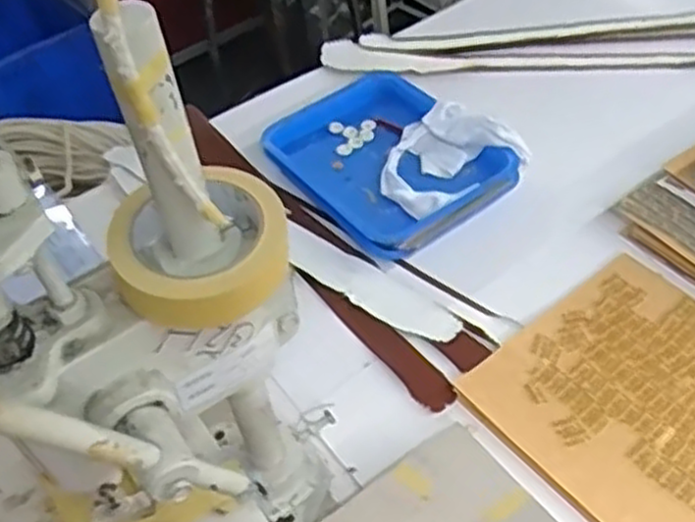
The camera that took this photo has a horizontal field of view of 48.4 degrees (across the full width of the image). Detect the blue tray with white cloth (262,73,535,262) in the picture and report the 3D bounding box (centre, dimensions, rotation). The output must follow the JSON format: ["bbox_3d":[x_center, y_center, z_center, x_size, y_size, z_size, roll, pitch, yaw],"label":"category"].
[{"bbox_3d":[0.053,-0.138,0.983,0.230,0.053,0.283,-31,53,-19],"label":"blue tray with white cloth"}]

